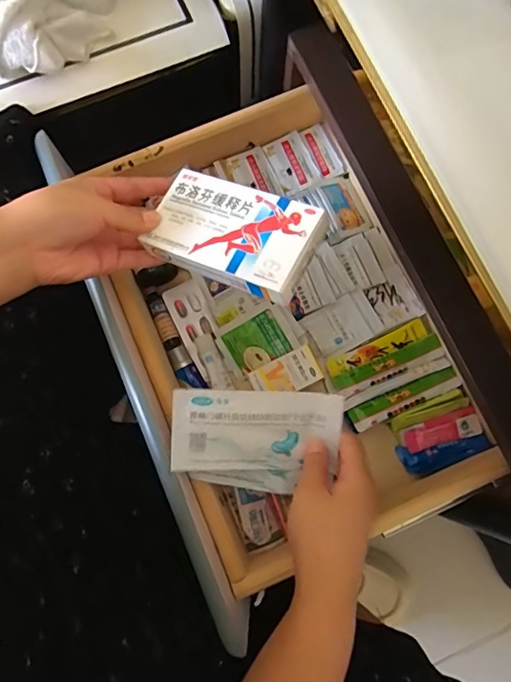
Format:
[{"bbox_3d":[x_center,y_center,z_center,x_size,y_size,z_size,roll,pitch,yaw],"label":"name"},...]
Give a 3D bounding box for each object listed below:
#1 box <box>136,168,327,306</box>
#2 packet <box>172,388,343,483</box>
[{"bbox_3d":[-0.018,-0.081,0.354,0.132,0.015,0.074,25,78,24],"label":"box"},{"bbox_3d":[0.001,0.073,0.369,0.128,0.009,0.066,3,100,-6],"label":"packet"}]

